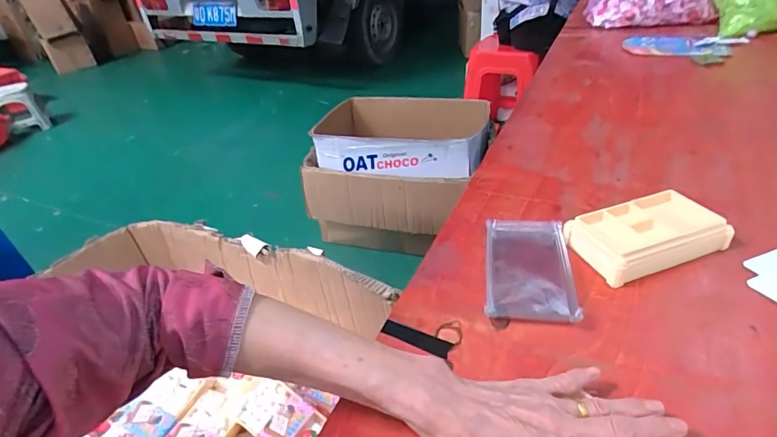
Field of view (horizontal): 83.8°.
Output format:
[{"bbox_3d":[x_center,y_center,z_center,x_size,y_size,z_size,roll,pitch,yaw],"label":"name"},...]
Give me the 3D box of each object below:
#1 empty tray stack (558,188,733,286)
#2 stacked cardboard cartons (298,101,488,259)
[{"bbox_3d":[0.267,0.015,0.449,0.140,0.033,0.078,-14,35,-11],"label":"empty tray stack"},{"bbox_3d":[0.034,-0.162,1.589,0.584,0.414,0.449,3,36,16],"label":"stacked cardboard cartons"}]

